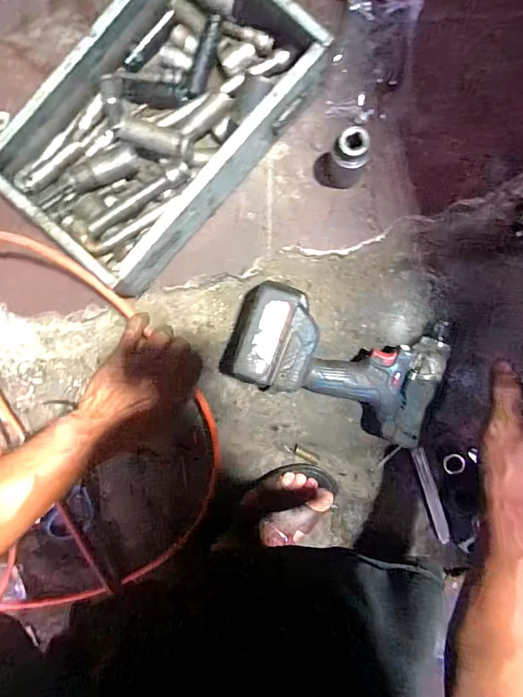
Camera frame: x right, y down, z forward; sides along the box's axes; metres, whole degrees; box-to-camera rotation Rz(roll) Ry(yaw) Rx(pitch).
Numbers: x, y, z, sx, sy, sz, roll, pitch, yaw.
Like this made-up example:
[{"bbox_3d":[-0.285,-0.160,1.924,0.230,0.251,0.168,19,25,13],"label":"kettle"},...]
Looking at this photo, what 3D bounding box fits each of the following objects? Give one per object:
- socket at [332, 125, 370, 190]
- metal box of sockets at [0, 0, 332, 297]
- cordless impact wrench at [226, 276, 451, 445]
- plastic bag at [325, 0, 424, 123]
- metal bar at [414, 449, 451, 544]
[{"bbox_3d":[0.098,-0.208,0.450,0.041,0.074,0.041,0,91,3],"label":"socket"},{"bbox_3d":[-0.110,-0.252,0.458,0.211,0.070,0.334,42,93,1],"label":"metal box of sockets"},{"bbox_3d":[0.086,0.001,0.485,0.250,0.076,0.141,24,99,-4],"label":"cordless impact wrench"},{"bbox_3d":[0.126,-0.333,0.477,0.081,0.007,0.143,14,90,10],"label":"plastic bag"},{"bbox_3d":[0.226,0.194,0.554,0.016,0.011,0.136,-18,90,3],"label":"metal bar"}]

